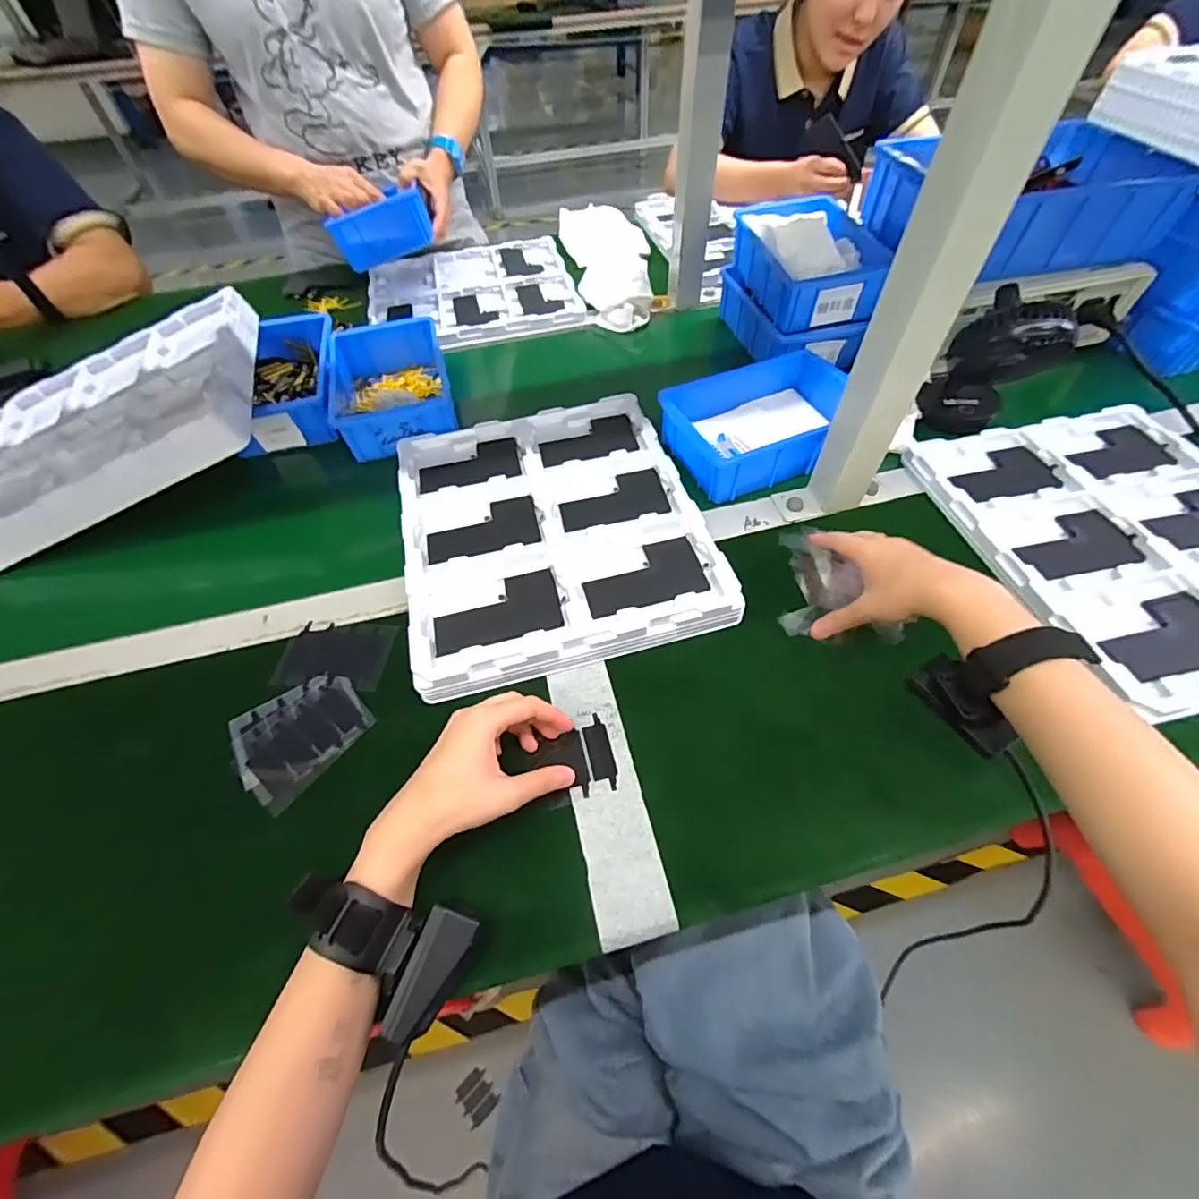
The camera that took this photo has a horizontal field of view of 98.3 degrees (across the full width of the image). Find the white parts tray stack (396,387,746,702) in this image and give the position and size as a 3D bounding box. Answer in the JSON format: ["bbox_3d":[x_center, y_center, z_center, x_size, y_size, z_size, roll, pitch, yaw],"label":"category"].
[{"bbox_3d":[-0.050,-0.079,0.507,0.269,0.031,0.313,-14,55,-7],"label":"white parts tray stack"}]

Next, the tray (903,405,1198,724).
[{"bbox_3d":[0.487,-0.061,0.476,0.268,0.024,0.312,-12,55,-5],"label":"tray"}]

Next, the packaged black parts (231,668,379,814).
[{"bbox_3d":[-0.235,0.106,0.409,0.096,0.007,0.085,-37,61,-21],"label":"packaged black parts"}]

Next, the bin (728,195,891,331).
[{"bbox_3d":[0.253,-0.417,0.637,0.129,0.058,0.195,-11,55,-5],"label":"bin"}]

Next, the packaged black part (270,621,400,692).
[{"bbox_3d":[-0.231,0.049,0.453,0.098,0.009,0.060,2,55,5],"label":"packaged black part"}]

